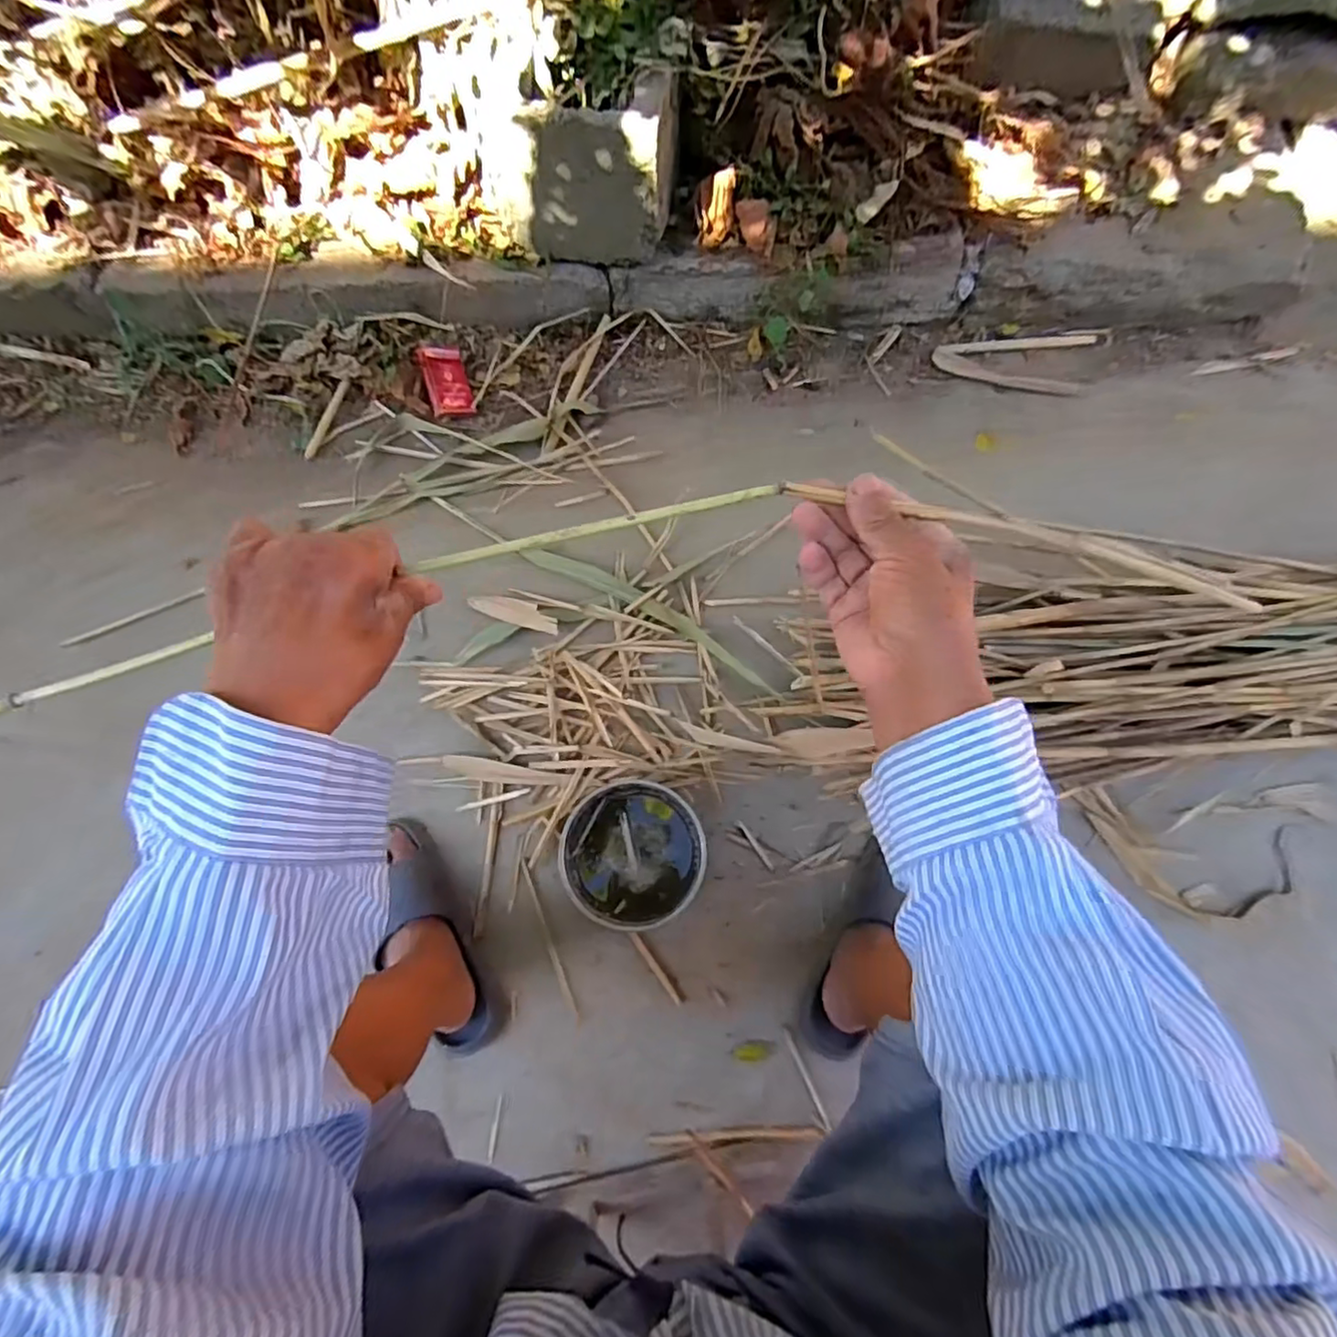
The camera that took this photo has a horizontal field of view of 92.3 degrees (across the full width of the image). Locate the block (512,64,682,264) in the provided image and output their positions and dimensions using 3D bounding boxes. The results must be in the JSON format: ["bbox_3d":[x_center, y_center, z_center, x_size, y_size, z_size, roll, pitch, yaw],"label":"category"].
[{"bbox_3d":[-0.091,-0.630,0.808,0.189,0.173,0.118,6,75,-1],"label":"block"}]

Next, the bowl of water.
[{"bbox_3d":[-0.040,0.212,0.748,0.154,0.068,0.159,0,75,-2],"label":"bowl of water"}]

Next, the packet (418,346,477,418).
[{"bbox_3d":[-0.307,-0.400,0.897,0.062,0.013,0.088,-22,110,-37],"label":"packet"}]

